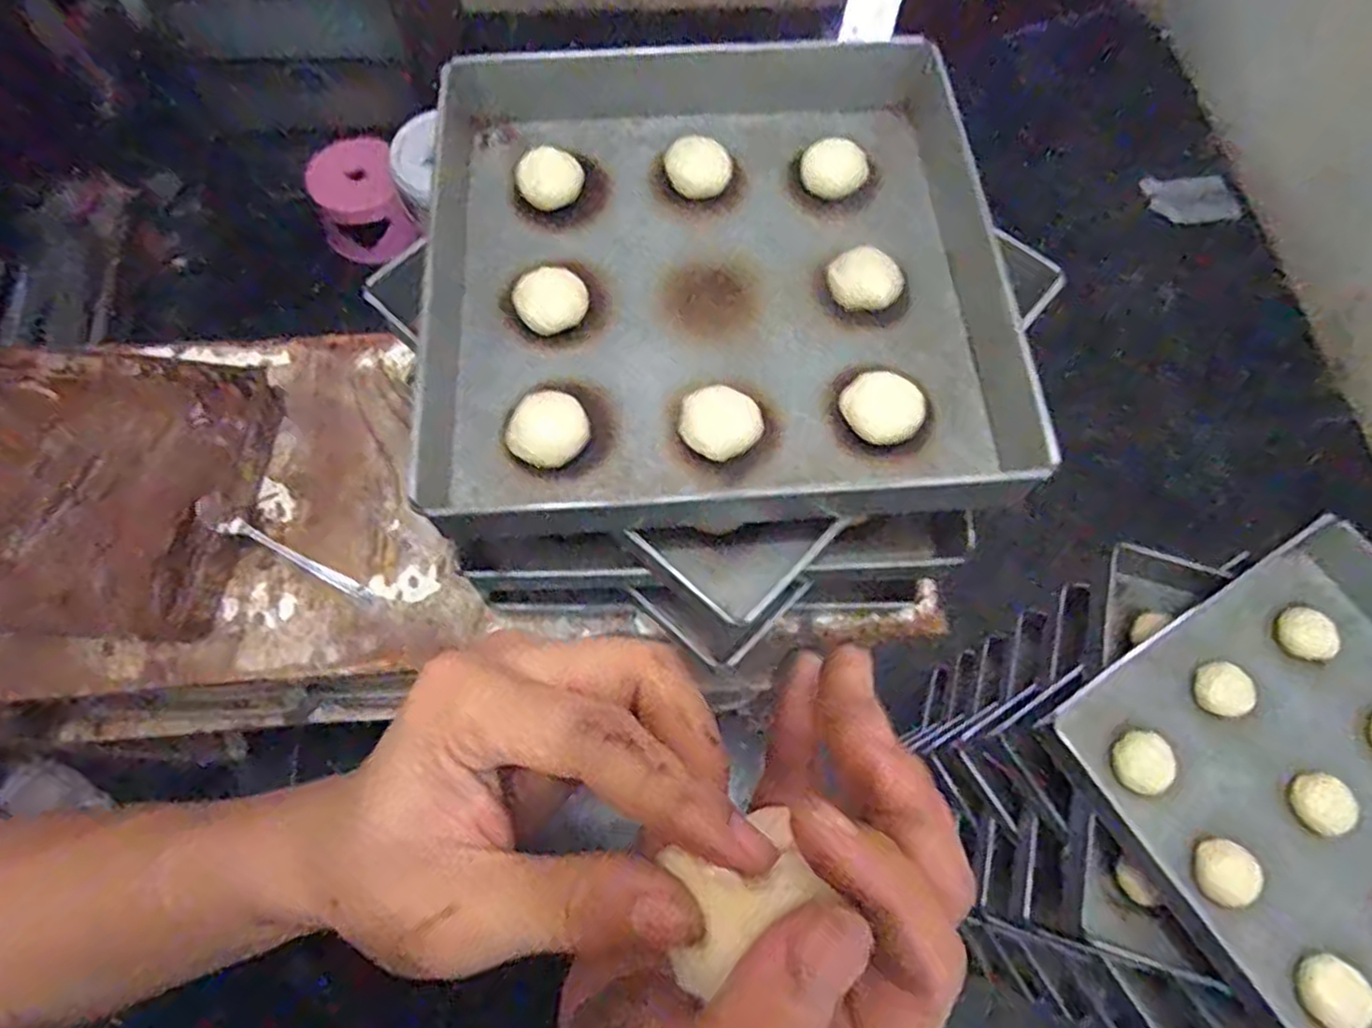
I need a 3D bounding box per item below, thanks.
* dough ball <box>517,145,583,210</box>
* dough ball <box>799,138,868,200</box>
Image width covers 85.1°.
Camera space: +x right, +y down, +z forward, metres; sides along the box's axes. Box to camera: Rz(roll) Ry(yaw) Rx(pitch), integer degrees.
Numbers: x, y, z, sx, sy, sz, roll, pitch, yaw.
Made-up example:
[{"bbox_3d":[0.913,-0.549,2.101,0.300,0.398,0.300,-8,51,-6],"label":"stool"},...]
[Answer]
[{"bbox_3d":[-0.115,-0.276,0.614,0.052,0.030,0.045,17,68,6],"label":"dough ball"},{"bbox_3d":[0.126,-0.292,0.630,0.051,0.026,0.045,26,69,9],"label":"dough ball"}]

